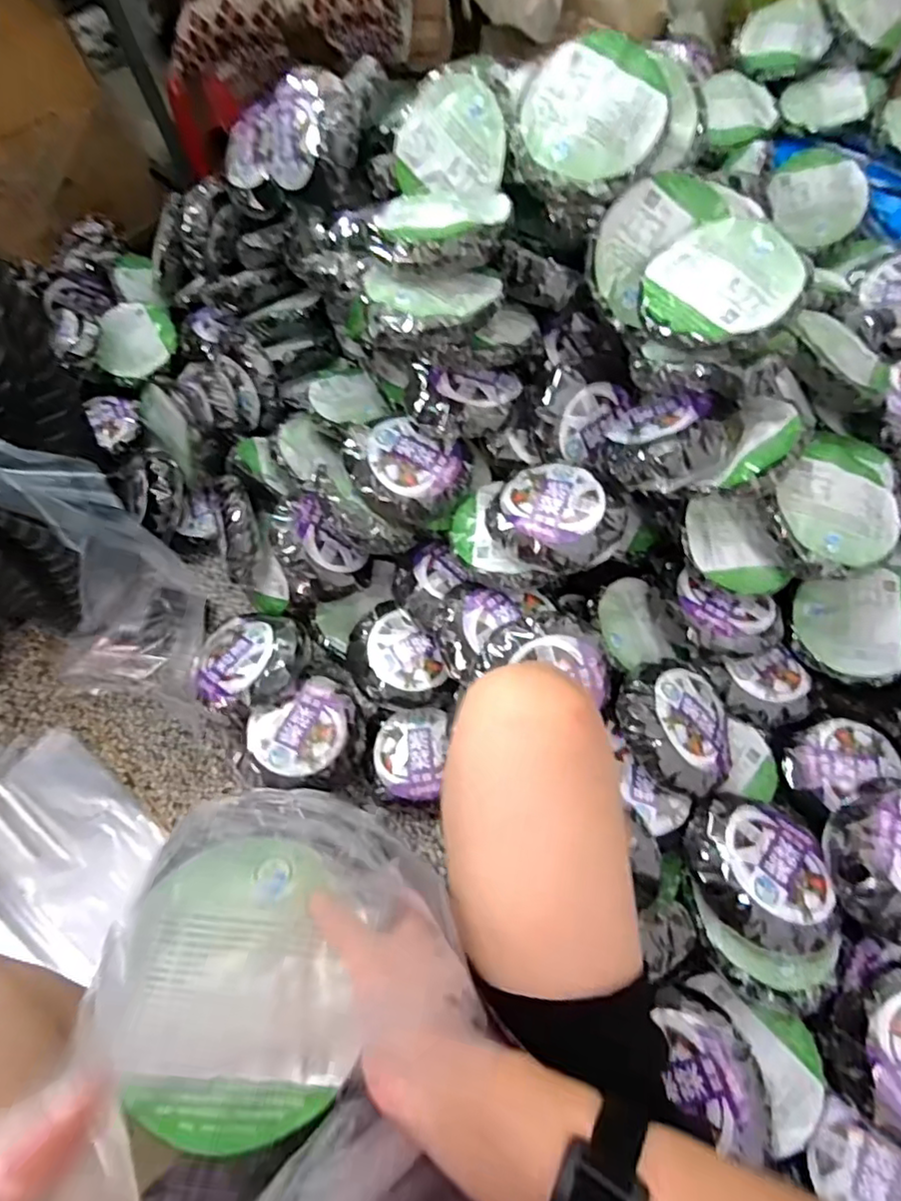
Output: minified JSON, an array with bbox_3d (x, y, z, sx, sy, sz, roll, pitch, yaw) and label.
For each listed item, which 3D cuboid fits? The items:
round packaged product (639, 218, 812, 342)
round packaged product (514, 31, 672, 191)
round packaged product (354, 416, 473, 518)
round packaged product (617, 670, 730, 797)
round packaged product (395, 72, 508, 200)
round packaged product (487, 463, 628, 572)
[{"bbox_3d":[0.284,-0.333,0.619,0.149,0.045,0.147,-2,62,3],"label":"round packaged product"},{"bbox_3d":[0.153,-0.523,0.638,0.152,0.025,0.159,0,90,11],"label":"round packaged product"},{"bbox_3d":[-0.049,-0.176,0.776,0.149,0.048,0.133,26,76,-4],"label":"round packaged product"},{"bbox_3d":[0.258,0.142,0.683,0.139,0.043,0.139,9,58,-15],"label":"round packaged product"},{"bbox_3d":[0.011,-0.568,0.733,0.152,0.131,0.038,33,36,18],"label":"round packaged product"},{"bbox_3d":[0.128,-0.100,0.706,0.147,0.035,0.133,26,67,17],"label":"round packaged product"}]

